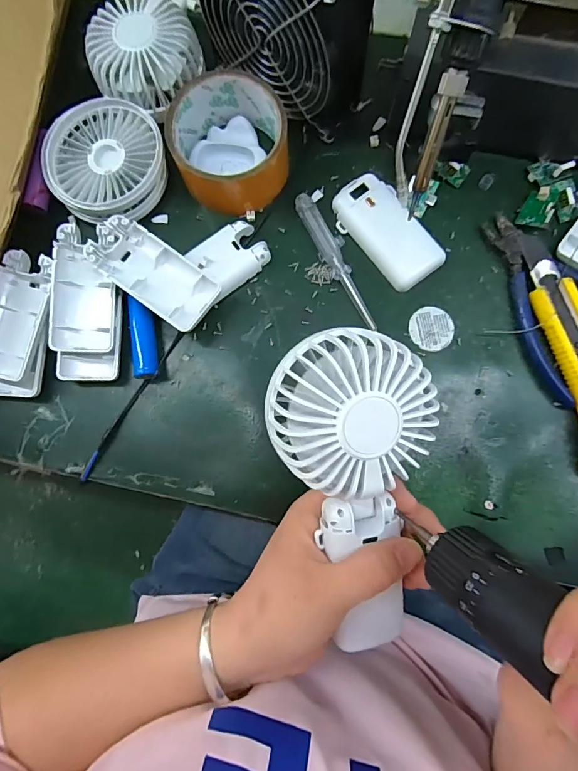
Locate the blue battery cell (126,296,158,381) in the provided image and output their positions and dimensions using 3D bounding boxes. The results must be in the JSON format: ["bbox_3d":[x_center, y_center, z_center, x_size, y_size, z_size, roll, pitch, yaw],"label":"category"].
[{"bbox_3d":[-0.110,-0.036,0.320,0.018,0.020,0.062,-7,83,2],"label":"blue battery cell"}]

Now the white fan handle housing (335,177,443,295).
[{"bbox_3d":[0.074,-0.118,0.323,0.047,0.017,0.092,-39,83,-2],"label":"white fan handle housing"}]

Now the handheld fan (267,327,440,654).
[{"bbox_3d":[0.038,0.062,0.227,0.080,0.029,0.178,-7,106,2],"label":"handheld fan"}]

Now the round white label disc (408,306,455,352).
[{"bbox_3d":[0.108,-0.043,0.318,0.033,0.004,0.033,0,83,3],"label":"round white label disc"}]

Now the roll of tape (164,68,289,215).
[{"bbox_3d":[-0.046,-0.185,0.325,0.083,0.043,0.089,0,83,3],"label":"roll of tape"}]

